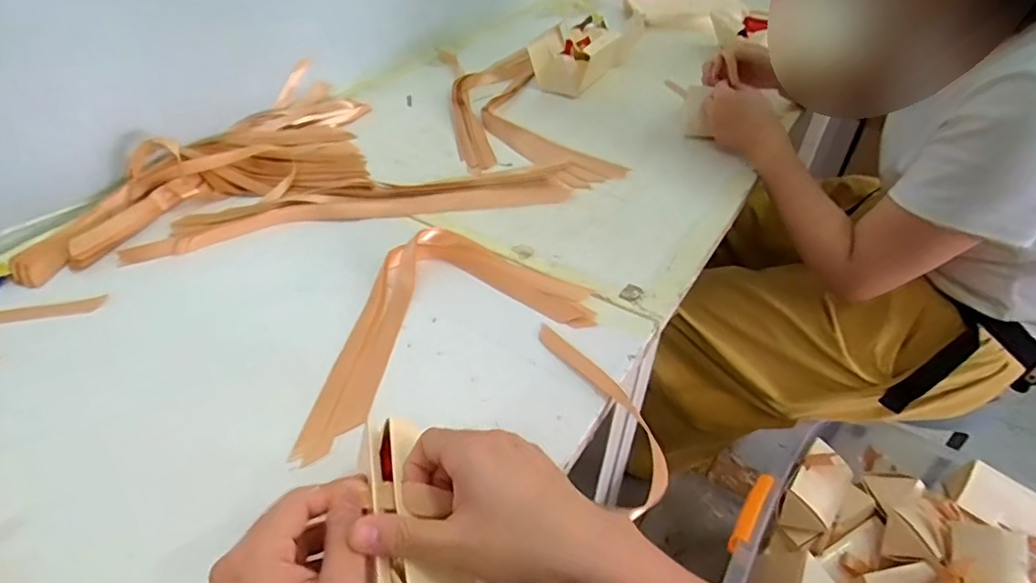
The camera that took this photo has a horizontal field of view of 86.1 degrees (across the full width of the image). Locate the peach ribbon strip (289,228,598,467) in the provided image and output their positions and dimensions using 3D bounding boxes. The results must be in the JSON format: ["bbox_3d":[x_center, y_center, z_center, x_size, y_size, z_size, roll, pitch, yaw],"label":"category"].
[{"bbox_3d":[-0.095,0.019,0.571,0.314,0.029,0.191,-24,48,-22],"label":"peach ribbon strip"}]

